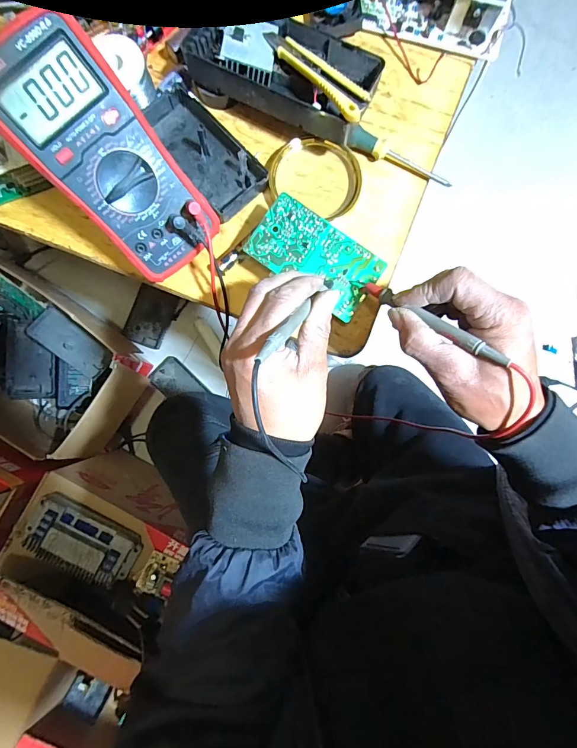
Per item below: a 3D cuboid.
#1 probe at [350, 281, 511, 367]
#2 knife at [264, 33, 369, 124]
[{"bbox_3d":[0.098,-0.046,0.289,0.011,0.014,0.139,-45,52,-3],"label":"probe"},{"bbox_3d":[0.023,-0.266,0.332,0.025,0.008,0.129,-38,75,-3],"label":"knife"}]

